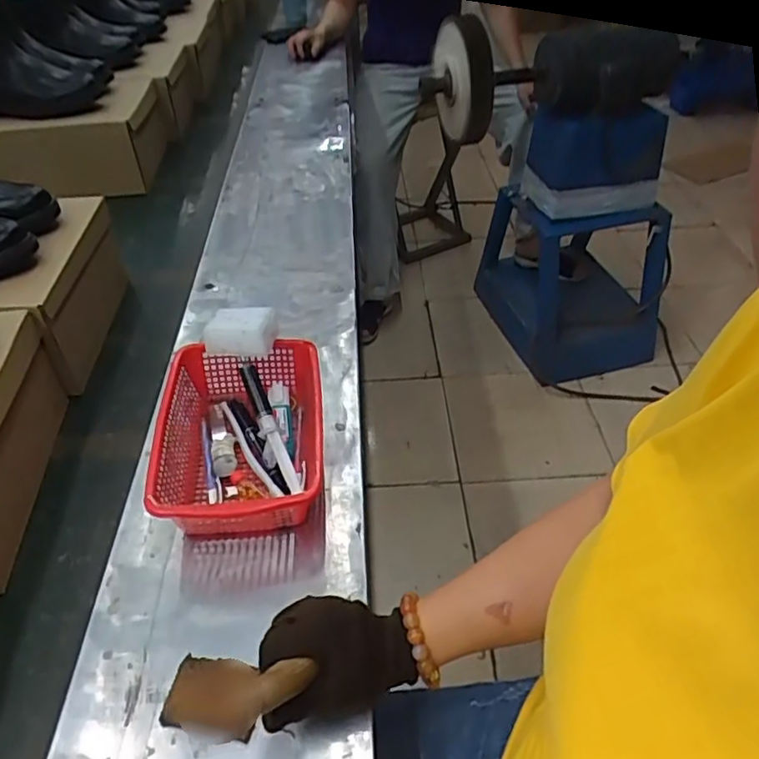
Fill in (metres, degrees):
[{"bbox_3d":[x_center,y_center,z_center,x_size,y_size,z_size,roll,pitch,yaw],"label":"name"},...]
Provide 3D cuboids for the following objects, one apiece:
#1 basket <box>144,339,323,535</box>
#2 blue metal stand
[{"bbox_3d":[-0.133,0.058,0.612,0.153,0.073,0.218,-3,43,-4],"label":"basket"},{"bbox_3d":[0.552,-0.414,1.785,0.364,0.668,0.448,-9,39,-8],"label":"blue metal stand"}]

